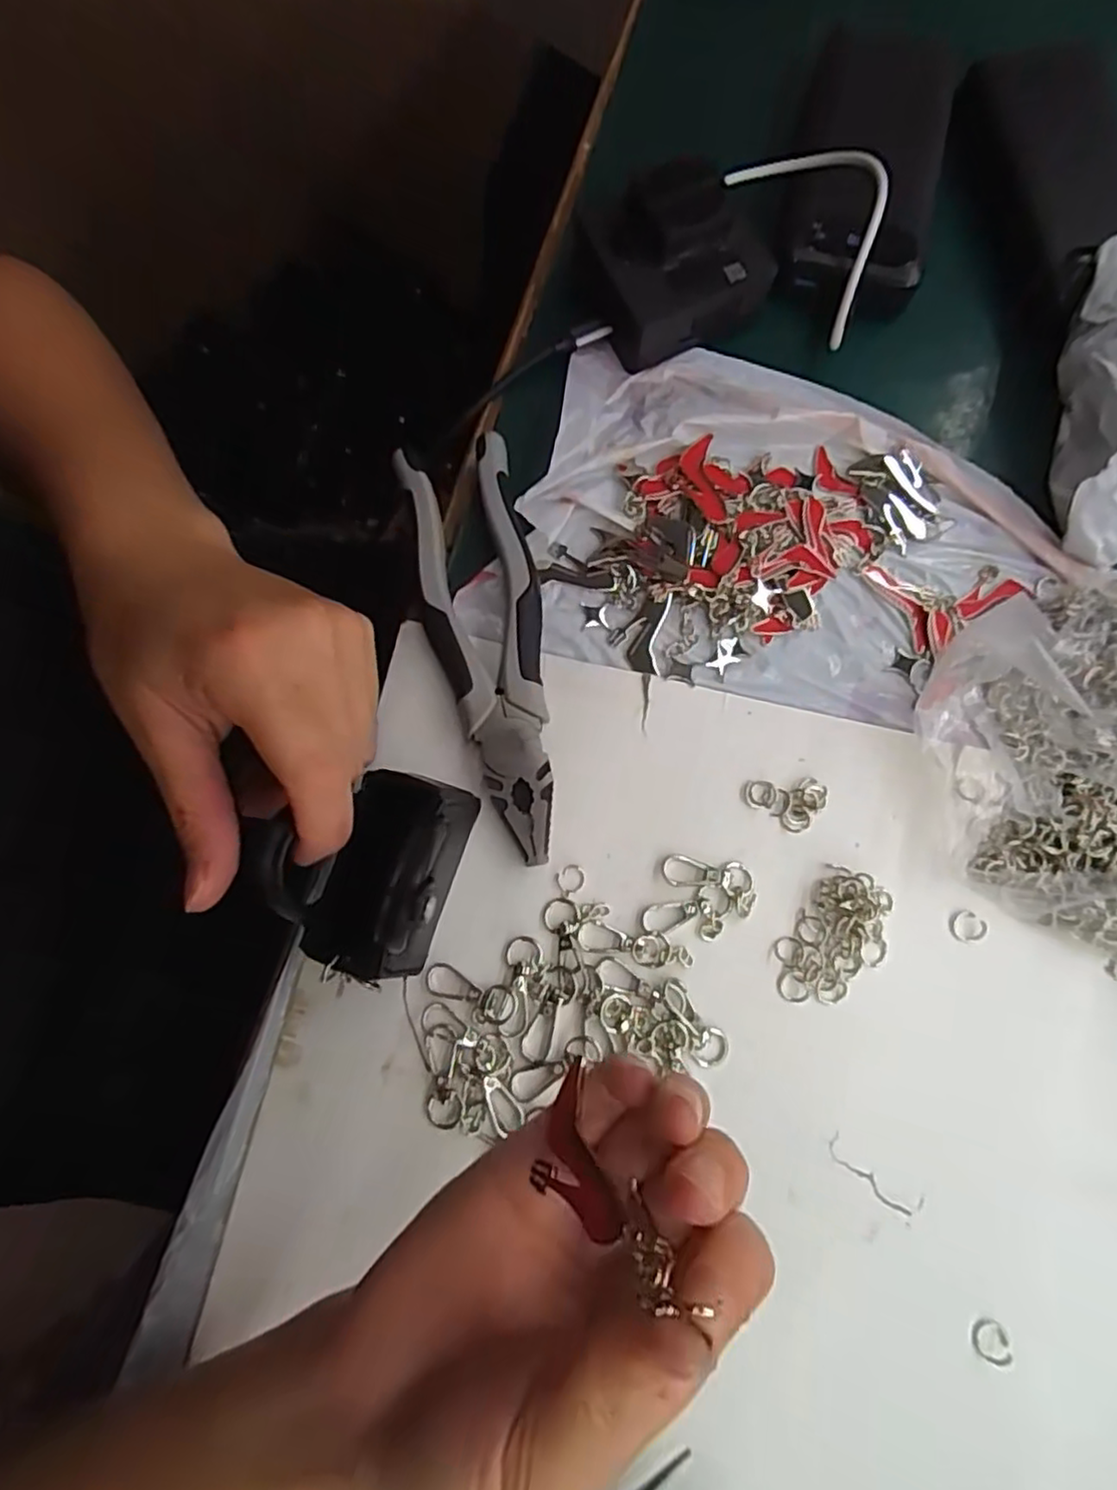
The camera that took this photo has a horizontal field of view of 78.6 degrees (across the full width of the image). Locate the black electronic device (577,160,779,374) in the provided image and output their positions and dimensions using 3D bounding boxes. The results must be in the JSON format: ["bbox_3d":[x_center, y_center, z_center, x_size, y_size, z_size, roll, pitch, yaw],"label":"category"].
[{"bbox_3d":[0.058,-0.235,0.331,0.080,0.042,0.069,-19,79,-4],"label":"black electronic device"}]

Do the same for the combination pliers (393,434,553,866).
[{"bbox_3d":[-0.030,-0.043,0.306,0.051,0.024,0.187,-12,78,-2],"label":"combination pliers"}]

